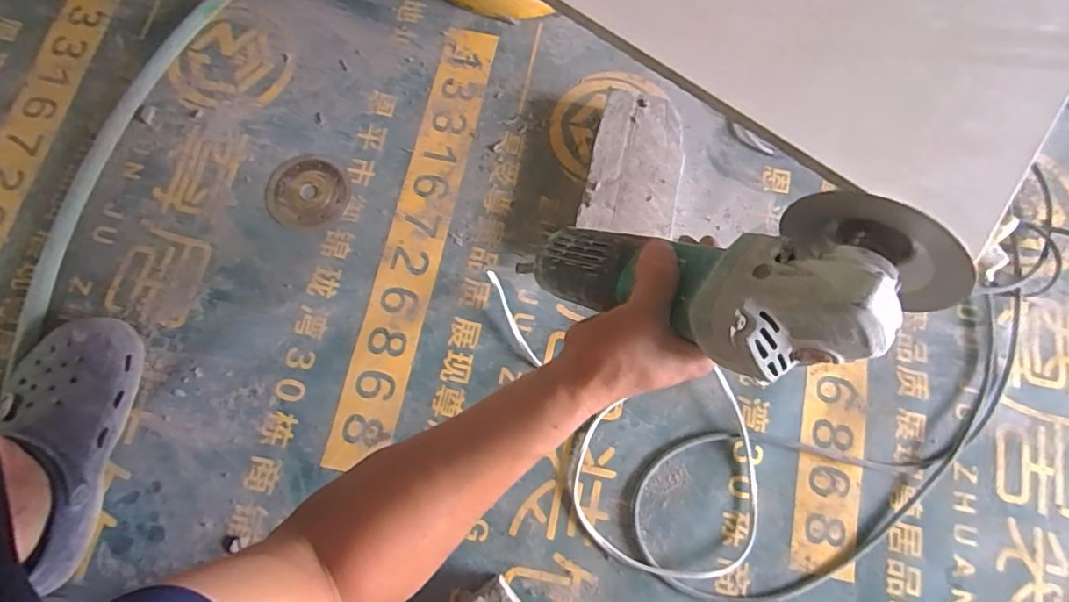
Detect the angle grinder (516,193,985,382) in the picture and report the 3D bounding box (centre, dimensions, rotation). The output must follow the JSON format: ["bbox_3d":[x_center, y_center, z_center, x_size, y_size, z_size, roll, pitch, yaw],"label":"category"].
[{"bbox_3d":[0.102,-0.009,0.351,0.263,0.106,0.091,7,71,46],"label":"angle grinder"}]

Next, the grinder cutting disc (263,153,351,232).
[{"bbox_3d":[-0.270,-0.131,0.657,0.098,0.004,0.094,0,76,0],"label":"grinder cutting disc"}]

